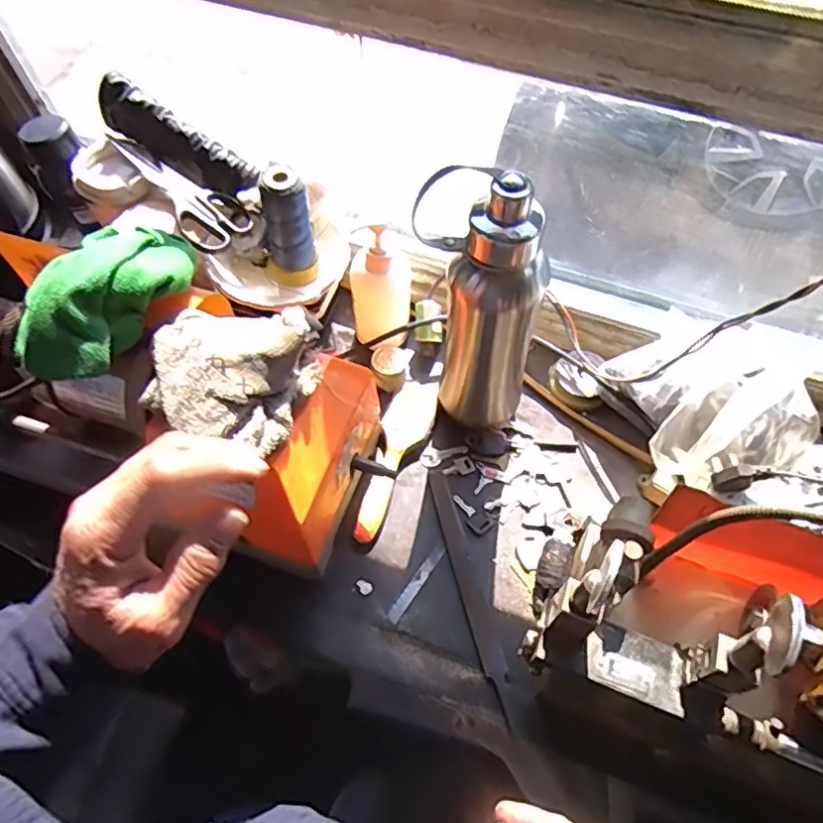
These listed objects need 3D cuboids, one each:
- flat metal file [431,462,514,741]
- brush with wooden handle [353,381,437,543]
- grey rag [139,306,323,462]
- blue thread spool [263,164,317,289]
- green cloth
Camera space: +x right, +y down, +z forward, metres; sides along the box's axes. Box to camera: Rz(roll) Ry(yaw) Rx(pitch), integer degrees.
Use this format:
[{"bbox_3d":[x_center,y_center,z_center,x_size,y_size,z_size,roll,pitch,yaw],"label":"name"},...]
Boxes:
[{"bbox_3d":[0.052,0.158,0.550,0.020,0.009,0.227,-14,64,-7],"label":"flat metal file"},{"bbox_3d":[-0.022,0.043,0.603,0.048,0.025,0.179,21,65,11],"label":"brush with wooden handle"},{"bbox_3d":[-0.130,-0.032,0.438,0.110,0.046,0.127,13,64,7],"label":"grey rag"},{"bbox_3d":[-0.128,-0.182,0.608,0.054,0.123,0.059,0,63,0],"label":"blue thread spool"},{"bbox_3d":[-0.224,-0.090,0.446,0.075,0.052,0.152,31,67,15],"label":"green cloth"}]

